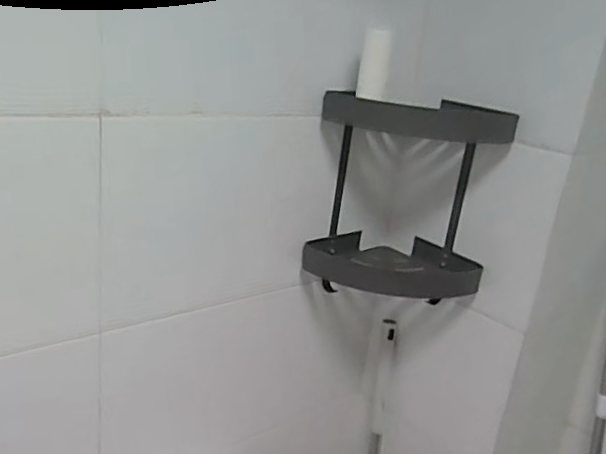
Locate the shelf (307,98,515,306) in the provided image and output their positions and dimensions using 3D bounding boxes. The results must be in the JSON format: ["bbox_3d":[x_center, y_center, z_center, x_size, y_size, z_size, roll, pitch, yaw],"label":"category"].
[{"bbox_3d":[0.164,-0.065,1.026,0.298,0.375,0.151,6,18,-5],"label":"shelf"}]

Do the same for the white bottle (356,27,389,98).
[{"bbox_3d":[0.110,-0.247,0.906,0.047,0.097,0.046,9,18,5],"label":"white bottle"}]

